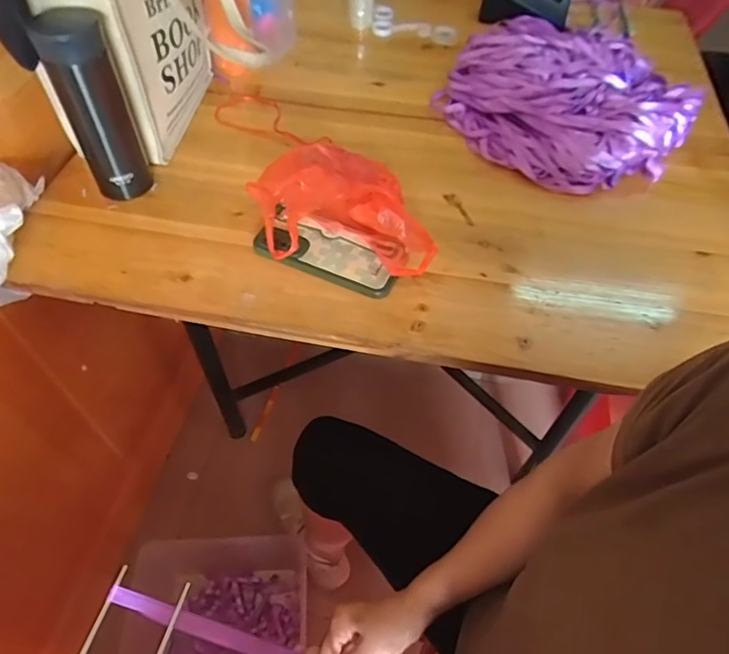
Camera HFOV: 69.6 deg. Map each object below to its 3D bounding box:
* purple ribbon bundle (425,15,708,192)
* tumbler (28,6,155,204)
[{"bbox_3d":[0.275,-0.320,0.727,0.314,0.081,0.288,33,57,22],"label":"purple ribbon bundle"},{"bbox_3d":[-0.293,-0.237,0.579,0.065,0.187,0.075,-19,55,-16],"label":"tumbler"}]

